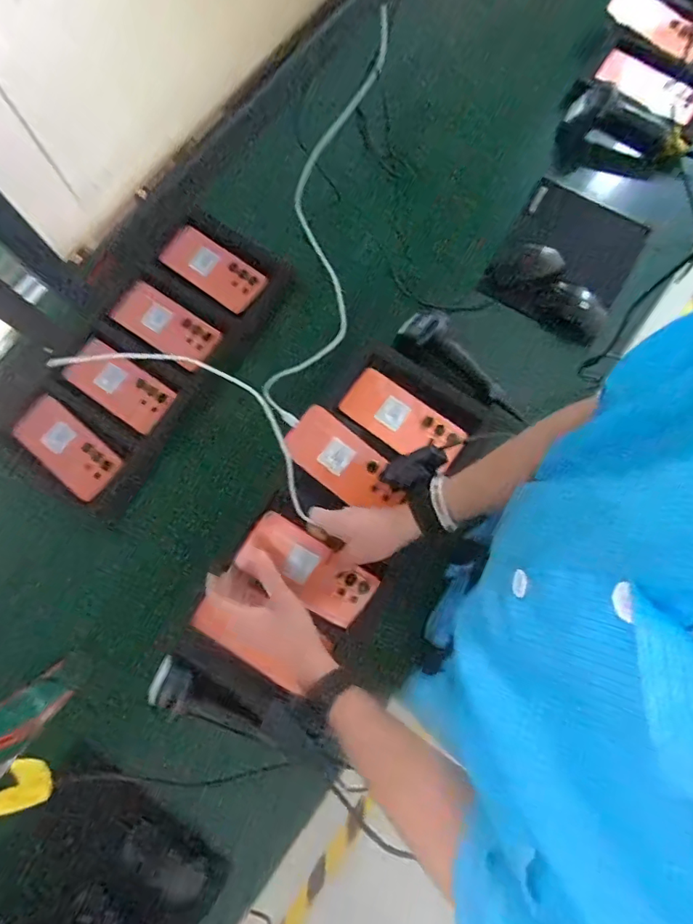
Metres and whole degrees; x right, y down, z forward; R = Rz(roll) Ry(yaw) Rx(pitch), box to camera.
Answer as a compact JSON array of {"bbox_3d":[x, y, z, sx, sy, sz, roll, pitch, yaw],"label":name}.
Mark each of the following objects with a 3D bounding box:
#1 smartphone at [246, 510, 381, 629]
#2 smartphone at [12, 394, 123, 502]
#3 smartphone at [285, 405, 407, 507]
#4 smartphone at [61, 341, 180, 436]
[{"bbox_3d":[-0.044,0.132,0.599,0.164,0.014,0.075,35,94,-11],"label":"smartphone"},{"bbox_3d":[-0.398,-0.021,0.713,0.148,0.005,0.078,43,75,-3],"label":"smartphone"},{"bbox_3d":[-0.001,0.001,0.663,0.163,0.009,0.079,38,81,-2],"label":"smartphone"},{"bbox_3d":[-0.334,-0.113,0.735,0.151,0.004,0.076,35,83,1],"label":"smartphone"}]

